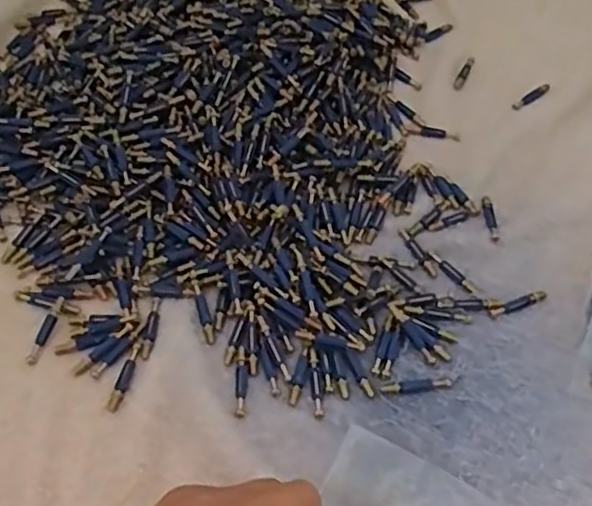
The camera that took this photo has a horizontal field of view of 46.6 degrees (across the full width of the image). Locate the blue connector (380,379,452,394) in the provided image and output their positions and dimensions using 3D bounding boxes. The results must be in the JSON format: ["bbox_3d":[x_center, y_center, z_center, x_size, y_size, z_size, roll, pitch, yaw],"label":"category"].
[{"bbox_3d":[0.067,0.074,0.385,0.040,0.004,0.007,-7,56,-8],"label":"blue connector"}]

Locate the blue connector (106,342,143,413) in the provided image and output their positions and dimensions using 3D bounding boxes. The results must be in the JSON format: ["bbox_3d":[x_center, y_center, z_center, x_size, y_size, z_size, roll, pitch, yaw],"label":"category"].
[{"bbox_3d":[-0.094,0.068,0.378,0.008,0.004,0.041,13,56,6],"label":"blue connector"}]

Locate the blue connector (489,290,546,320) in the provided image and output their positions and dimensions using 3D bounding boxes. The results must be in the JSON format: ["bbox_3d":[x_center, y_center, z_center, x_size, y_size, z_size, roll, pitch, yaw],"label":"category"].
[{"bbox_3d":[0.135,0.031,0.418,0.040,0.004,0.008,-18,59,-15],"label":"blue connector"}]

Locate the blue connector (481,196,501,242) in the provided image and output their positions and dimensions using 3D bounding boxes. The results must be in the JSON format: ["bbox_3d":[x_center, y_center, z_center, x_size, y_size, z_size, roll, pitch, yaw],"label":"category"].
[{"bbox_3d":[0.129,-0.023,0.455,0.008,0.004,0.037,-1,56,-4],"label":"blue connector"}]

